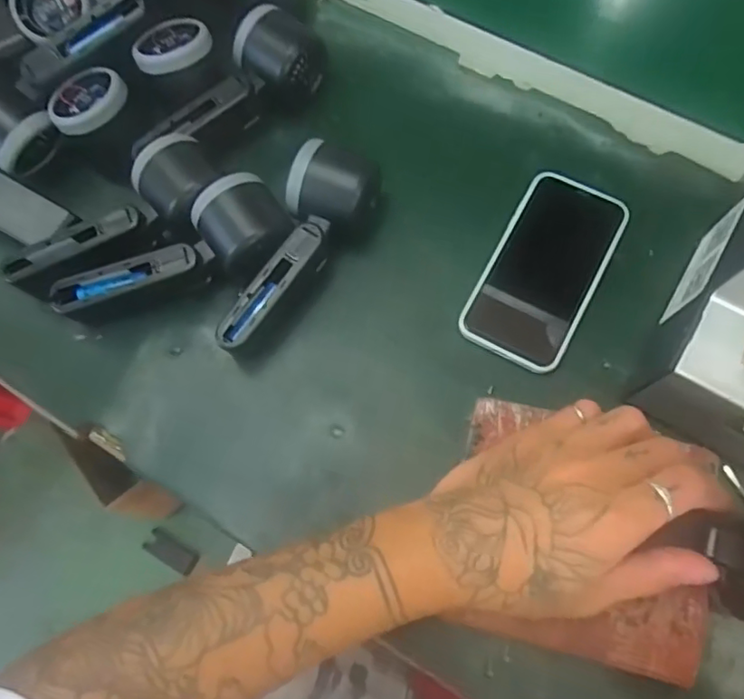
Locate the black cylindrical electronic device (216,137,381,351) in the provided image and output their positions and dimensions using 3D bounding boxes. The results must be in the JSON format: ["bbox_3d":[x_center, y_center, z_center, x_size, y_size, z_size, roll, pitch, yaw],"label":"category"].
[{"bbox_3d":[-0.047,-0.064,0.406,0.055,0.050,0.155,21,74,10],"label":"black cylindrical electronic device"}]

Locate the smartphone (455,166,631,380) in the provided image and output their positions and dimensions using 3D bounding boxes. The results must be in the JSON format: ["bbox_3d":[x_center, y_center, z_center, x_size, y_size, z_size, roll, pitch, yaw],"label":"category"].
[{"bbox_3d":[0.124,-0.059,0.422,0.076,0.005,0.146,27,75,11],"label":"smartphone"}]

